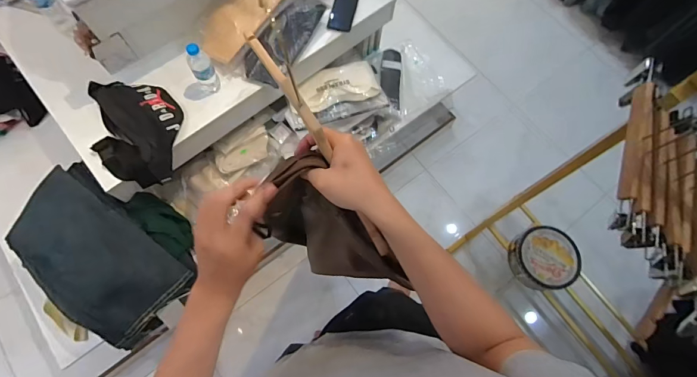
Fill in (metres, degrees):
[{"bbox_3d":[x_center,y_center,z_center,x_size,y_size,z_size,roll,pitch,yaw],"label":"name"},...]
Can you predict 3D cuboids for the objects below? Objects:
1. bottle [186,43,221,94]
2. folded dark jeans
[{"bbox_3d":[-0.408,-0.336,1.006,0.061,0.166,0.058,-32,74,-13],"label":"bottle"},{"bbox_3d":[-0.719,0.179,1.013,0.537,0.078,0.289,38,73,11],"label":"folded dark jeans"}]

